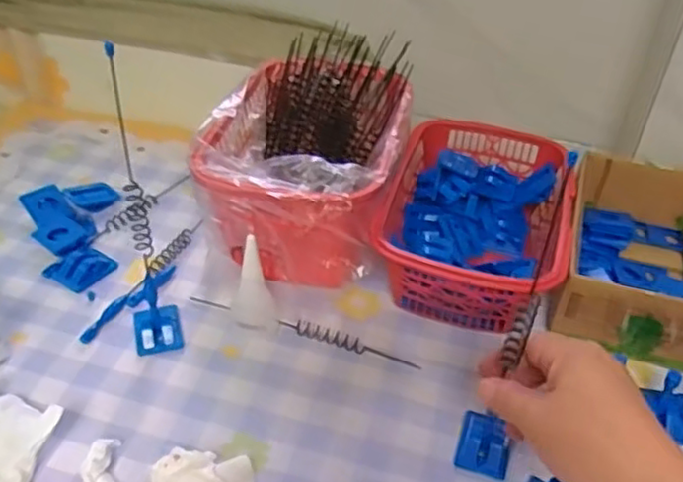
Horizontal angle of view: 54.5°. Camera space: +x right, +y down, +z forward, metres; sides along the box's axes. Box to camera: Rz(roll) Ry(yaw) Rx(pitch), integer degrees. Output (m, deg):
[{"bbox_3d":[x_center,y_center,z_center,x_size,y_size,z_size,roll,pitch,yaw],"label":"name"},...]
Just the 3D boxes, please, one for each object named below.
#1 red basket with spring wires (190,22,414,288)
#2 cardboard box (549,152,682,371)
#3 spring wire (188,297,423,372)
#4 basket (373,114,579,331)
[{"bbox_3d":[-0.023,-0.072,0.595,0.149,0.123,0.242,11,41,9],"label":"red basket with spring wires"},{"bbox_3d":[0.252,0.011,0.555,0.124,0.068,0.184,14,42,12],"label":"cardboard box"},{"bbox_3d":[-0.031,0.068,0.518,0.188,0.006,0.014,13,42,11],"label":"spring wire"},{"bbox_3d":[0.116,-0.018,0.576,0.144,0.075,0.206,12,42,11],"label":"basket"}]

